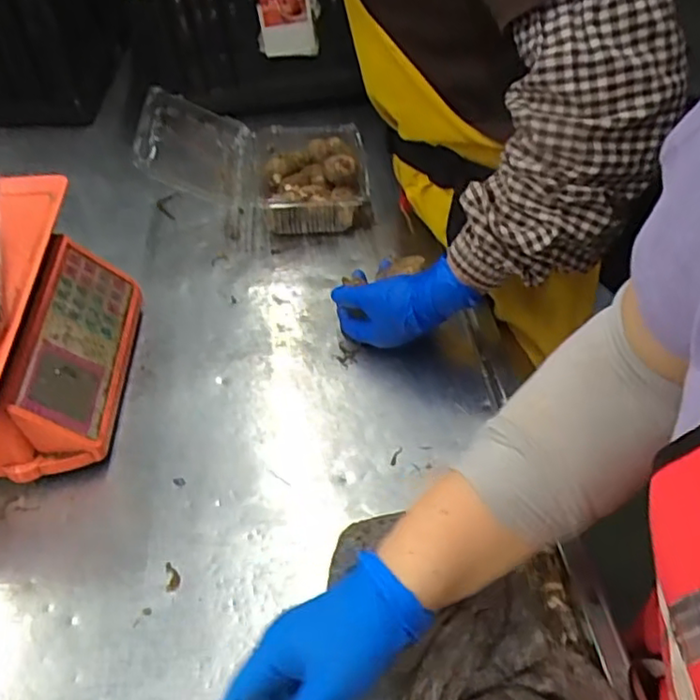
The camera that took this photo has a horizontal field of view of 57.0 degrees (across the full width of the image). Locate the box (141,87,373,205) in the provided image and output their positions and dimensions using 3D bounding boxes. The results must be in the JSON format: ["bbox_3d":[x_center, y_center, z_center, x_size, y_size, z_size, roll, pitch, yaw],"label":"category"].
[{"bbox_3d":[-0.111,-0.243,0.793,0.254,0.116,0.187,-5,49,4],"label":"box"}]

